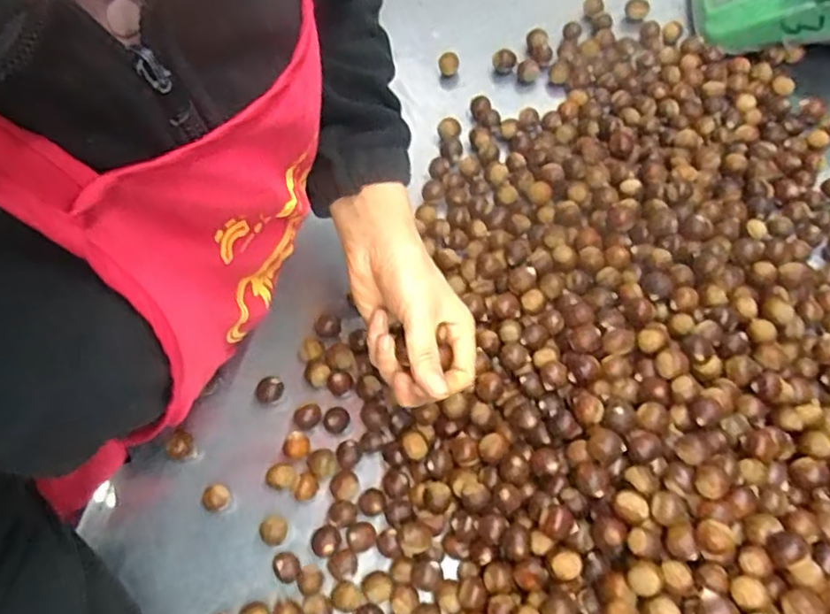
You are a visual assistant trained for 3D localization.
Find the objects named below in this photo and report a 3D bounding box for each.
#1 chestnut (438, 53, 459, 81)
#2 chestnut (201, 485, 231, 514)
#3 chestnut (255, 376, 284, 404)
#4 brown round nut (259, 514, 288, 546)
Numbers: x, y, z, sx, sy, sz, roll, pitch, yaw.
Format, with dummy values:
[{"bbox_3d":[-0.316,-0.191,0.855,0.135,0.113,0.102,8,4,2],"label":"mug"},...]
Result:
[{"bbox_3d":[0.037,-0.268,0.710,0.022,0.021,0.021,0,64,4],"label":"chestnut"},{"bbox_3d":[-0.163,0.156,0.525,0.025,0.022,0.019,-18,64,-5],"label":"chestnut"},{"bbox_3d":[-0.124,0.075,0.560,0.024,0.029,0.023,-1,64,3],"label":"chestnut"},{"bbox_3d":[-0.112,0.178,0.514,0.020,0.020,0.022,-1,64,3],"label":"brown round nut"}]

